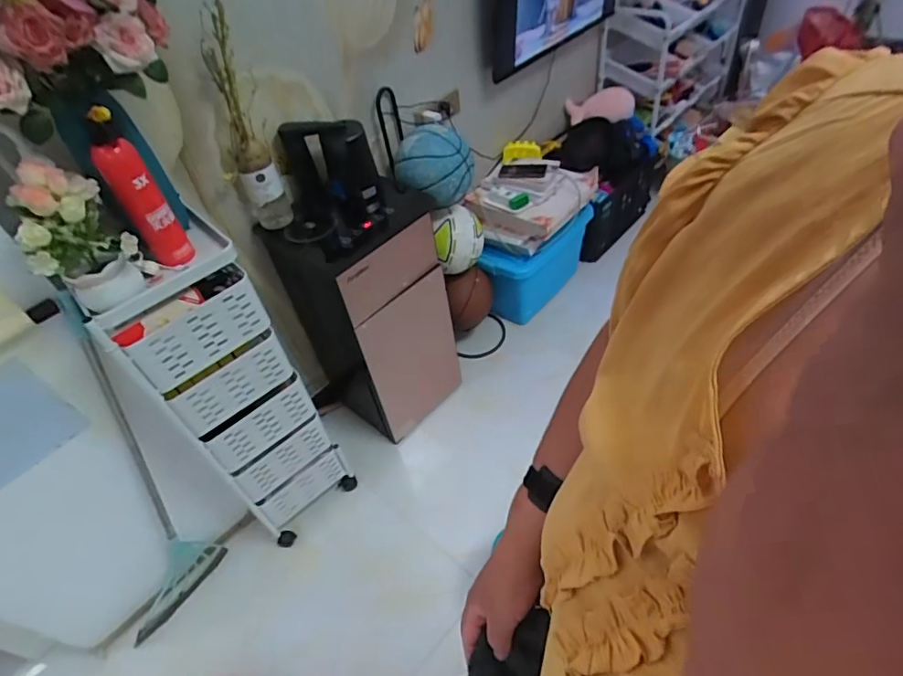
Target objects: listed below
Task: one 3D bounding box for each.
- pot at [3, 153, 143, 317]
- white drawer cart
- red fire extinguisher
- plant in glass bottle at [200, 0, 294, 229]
[{"bbox_3d":[-0.598,-0.159,0.838,0.134,0.217,0.117,-32,50,-20],"label":"pot"},{"bbox_3d":[-0.515,0.166,1.283,0.243,0.859,0.313,32,59,33],"label":"white drawer cart"},{"bbox_3d":[-0.542,-0.252,0.905,0.065,0.285,0.066,-38,52,-25],"label":"red fire extinguisher"},{"bbox_3d":[-0.480,-0.464,1.192,0.109,0.487,0.093,-22,47,-11],"label":"plant in glass bottle"}]

